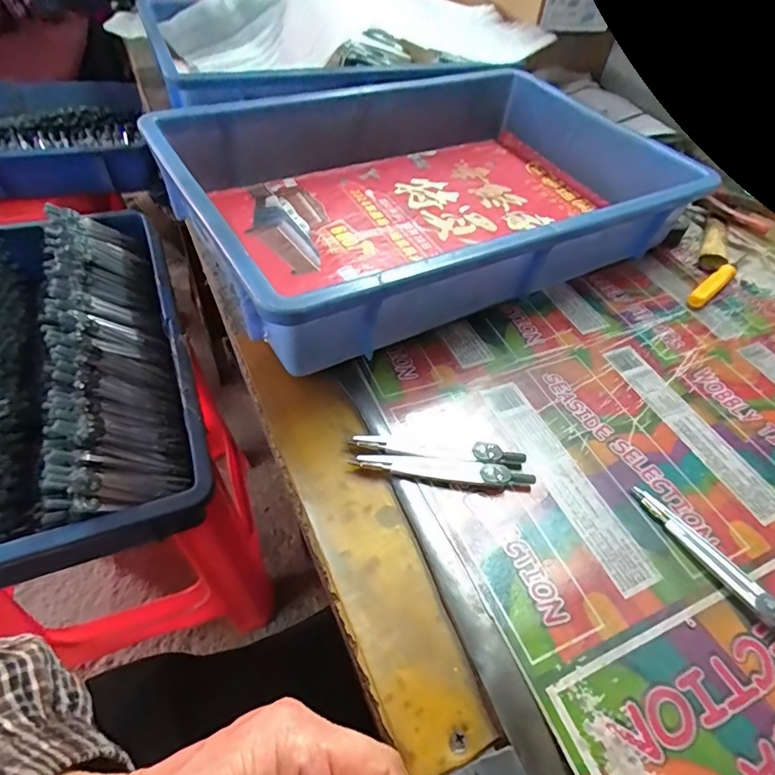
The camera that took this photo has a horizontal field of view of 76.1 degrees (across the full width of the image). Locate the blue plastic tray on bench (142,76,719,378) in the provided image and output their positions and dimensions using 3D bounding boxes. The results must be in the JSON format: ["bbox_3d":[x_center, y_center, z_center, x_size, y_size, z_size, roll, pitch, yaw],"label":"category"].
[{"bbox_3d":[0.039,-0.193,0.460,0.429,0.084,0.307,-23,57,-23],"label":"blue plastic tray on bench"}]

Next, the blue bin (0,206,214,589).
[{"bbox_3d":[-0.346,-0.024,0.463,0.283,0.091,0.411,-15,53,-19],"label":"blue bin"}]

